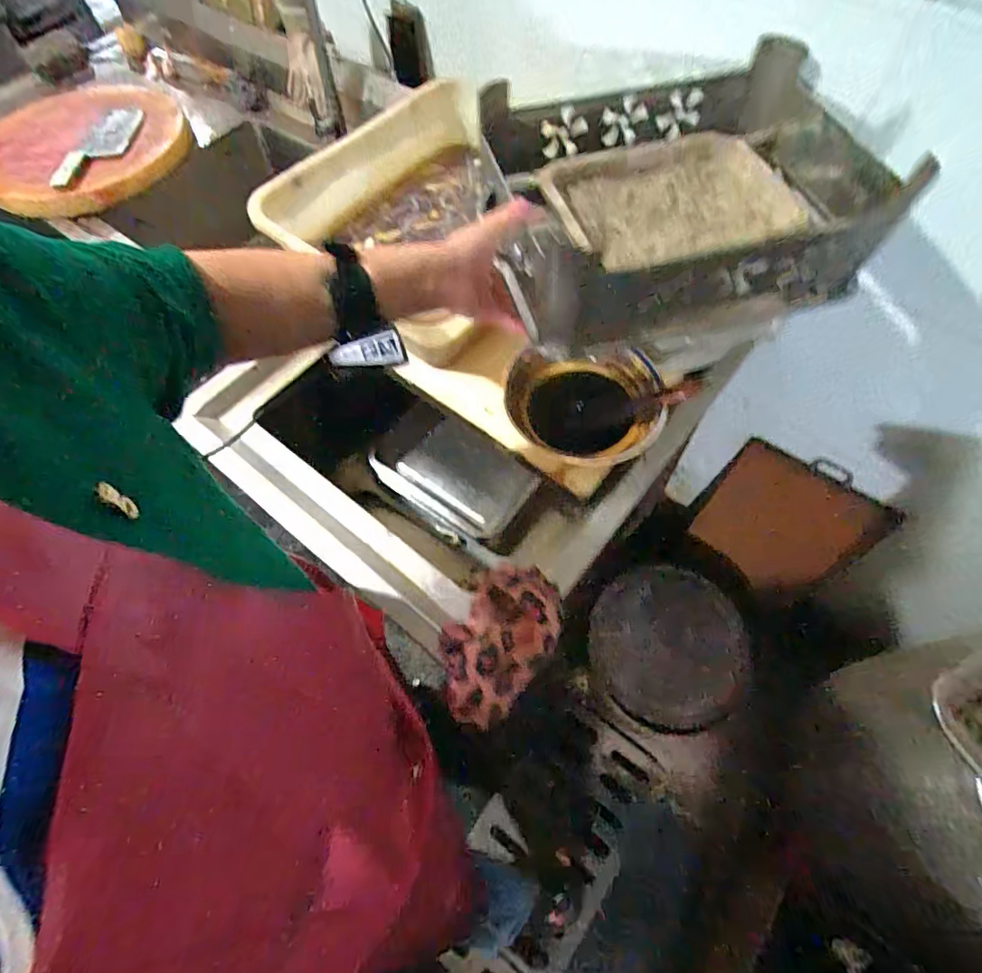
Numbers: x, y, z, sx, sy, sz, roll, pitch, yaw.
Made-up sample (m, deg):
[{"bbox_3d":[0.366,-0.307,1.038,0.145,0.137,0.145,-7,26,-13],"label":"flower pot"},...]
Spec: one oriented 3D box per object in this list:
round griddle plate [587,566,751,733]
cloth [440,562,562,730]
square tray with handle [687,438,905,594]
[{"bbox_3d":[0.391,0.357,1.142,0.328,0.035,0.333,-6,73,20],"label":"round griddle plate"},{"bbox_3d":[0.006,0.170,0.561,0.115,0.053,0.177,22,66,13],"label":"cloth"},{"bbox_3d":[0.643,0.077,1.140,0.313,0.342,0.025,41,47,15],"label":"square tray with handle"}]

